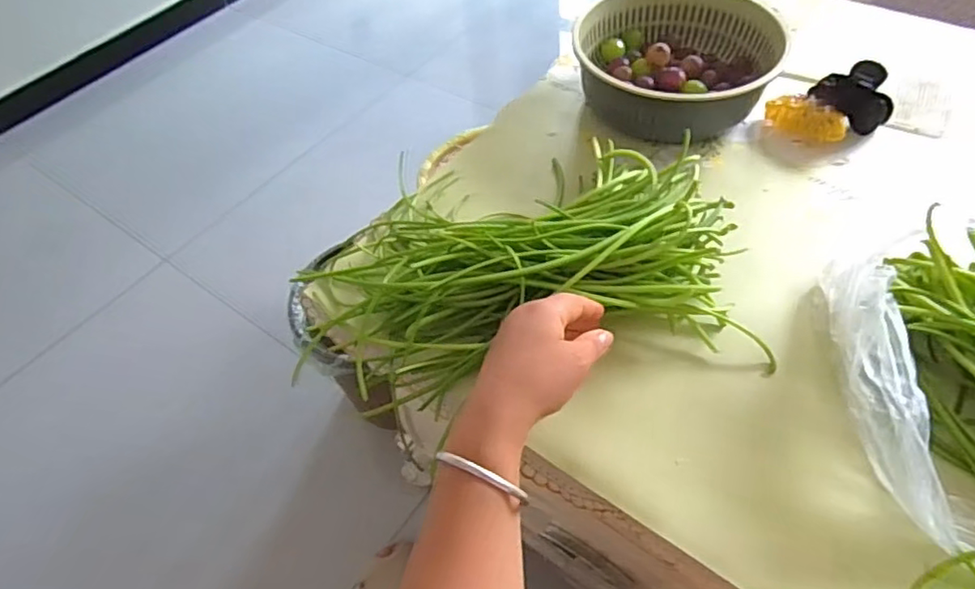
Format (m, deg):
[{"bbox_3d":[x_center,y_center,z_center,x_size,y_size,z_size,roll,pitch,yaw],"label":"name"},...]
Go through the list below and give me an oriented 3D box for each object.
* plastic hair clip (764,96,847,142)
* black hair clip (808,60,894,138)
[{"bbox_3d":[0.337,-0.187,0.631,0.080,0.028,0.035,24,59,21],"label":"plastic hair clip"},{"bbox_3d":[0.384,-0.209,0.625,0.079,0.052,0.047,19,57,18],"label":"black hair clip"}]

